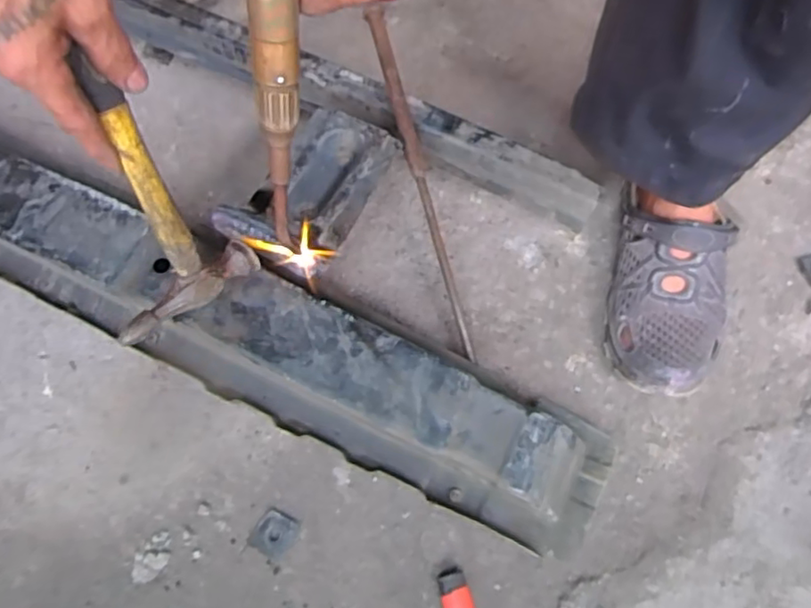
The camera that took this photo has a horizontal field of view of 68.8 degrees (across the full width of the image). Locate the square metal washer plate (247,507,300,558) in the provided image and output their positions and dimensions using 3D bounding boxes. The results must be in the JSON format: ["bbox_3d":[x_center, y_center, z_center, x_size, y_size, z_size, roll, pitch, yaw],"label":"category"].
[{"bbox_3d":[-0.112,0.196,0.504,0.035,0.010,0.036,27,70,9],"label":"square metal washer plate"}]

